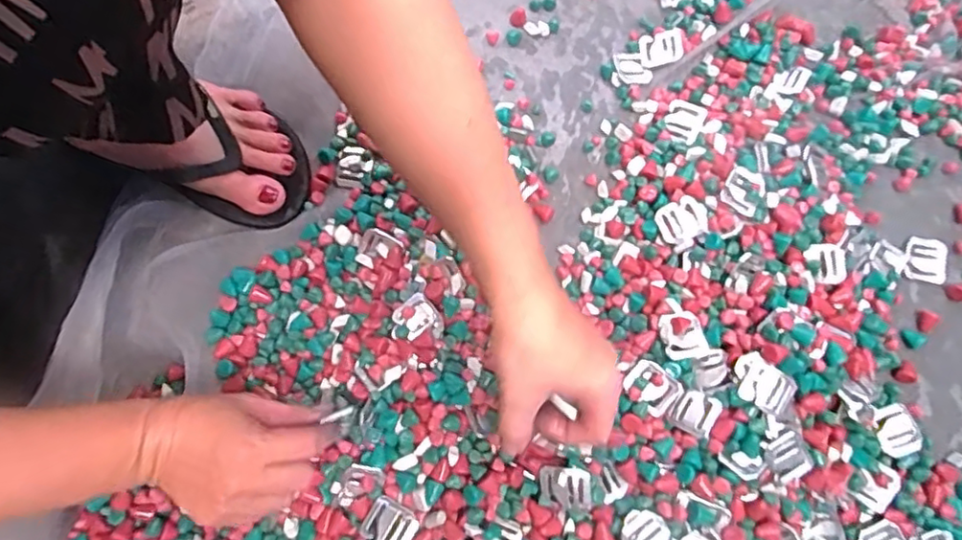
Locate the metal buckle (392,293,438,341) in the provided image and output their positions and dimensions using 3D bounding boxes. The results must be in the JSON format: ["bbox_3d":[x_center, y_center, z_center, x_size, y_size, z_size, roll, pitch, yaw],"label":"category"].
[{"bbox_3d":[-0.052,0.037,0.456,0.037,0.006,0.026,-38,89,-25],"label":"metal buckle"}]

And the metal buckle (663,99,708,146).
[{"bbox_3d":[0.167,-0.121,0.505,0.030,0.008,0.037,22,79,3],"label":"metal buckle"}]

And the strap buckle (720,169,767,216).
[{"bbox_3d":[0.208,-0.062,0.486,0.030,0.006,0.035,33,80,5],"label":"strap buckle"}]

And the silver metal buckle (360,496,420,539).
[{"bbox_3d":[-0.063,0.178,0.426,0.036,0.005,0.030,18,52,15],"label":"silver metal buckle"}]

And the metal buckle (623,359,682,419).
[{"bbox_3d":[0.124,0.085,0.441,0.039,0.007,0.030,41,83,8],"label":"metal buckle"}]

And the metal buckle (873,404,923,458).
[{"bbox_3d":[0.309,0.119,0.454,0.033,0.004,0.035,-17,70,-7],"label":"metal buckle"}]

